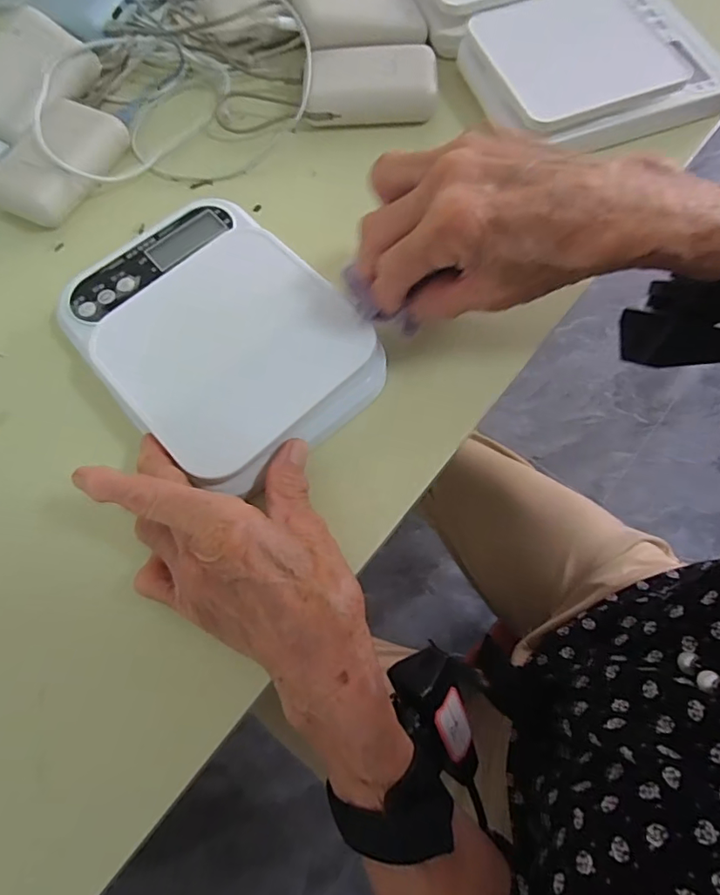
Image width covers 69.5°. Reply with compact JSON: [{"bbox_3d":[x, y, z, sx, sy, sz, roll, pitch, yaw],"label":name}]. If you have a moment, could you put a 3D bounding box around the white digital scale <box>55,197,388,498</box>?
[{"bbox_3d":[-0.094,-0.076,0.321,0.138,0.031,0.197,-40,72,-12],"label":"white digital scale"}]

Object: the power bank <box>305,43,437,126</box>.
[{"bbox_3d":[0.009,-0.281,0.402,0.096,0.026,0.061,-4,69,1],"label":"power bank"}]

